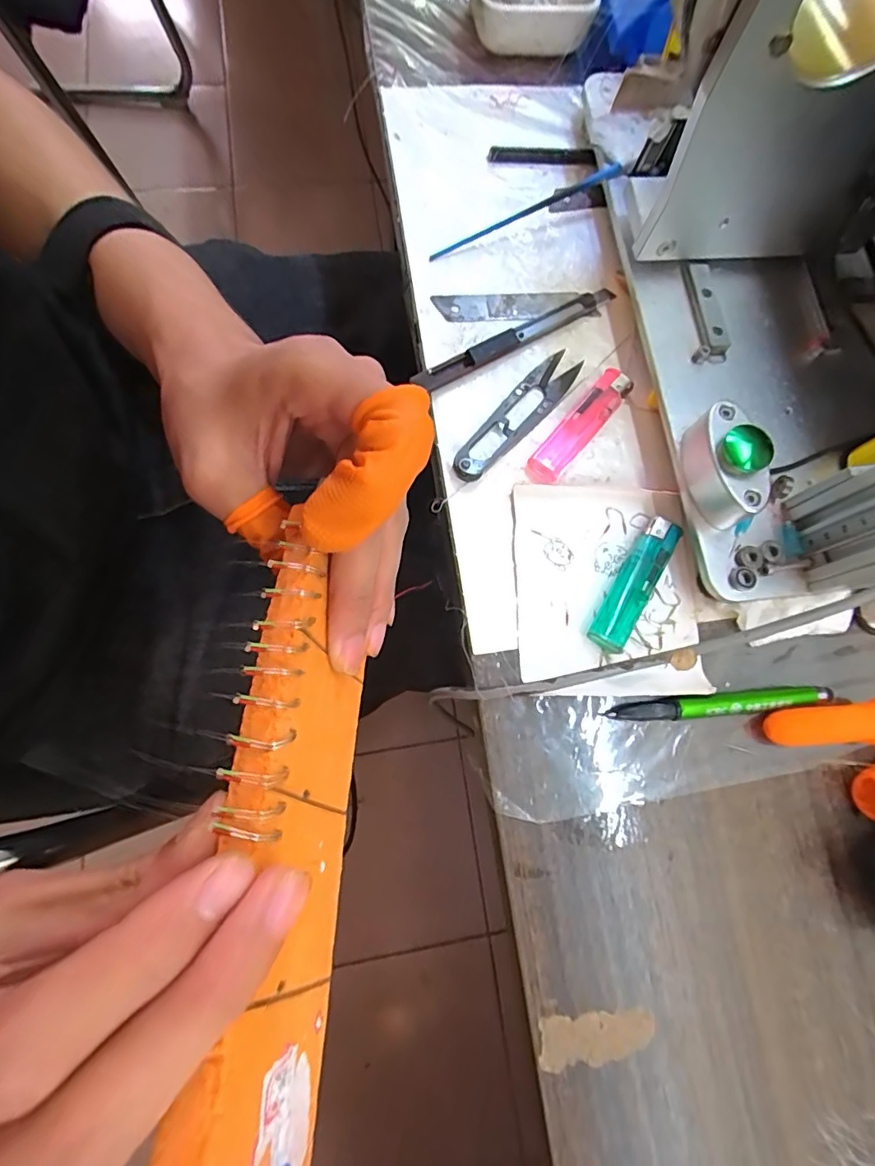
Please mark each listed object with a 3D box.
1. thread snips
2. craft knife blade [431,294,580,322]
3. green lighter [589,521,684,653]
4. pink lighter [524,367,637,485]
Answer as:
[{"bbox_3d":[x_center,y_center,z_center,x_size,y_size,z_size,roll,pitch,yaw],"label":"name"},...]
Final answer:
[{"bbox_3d":[0.045,-0.095,0.290,0.022,0.011,0.099,41,76,6],"label":"thread snips"},{"bbox_3d":[0.041,-0.163,0.311,0.083,0.006,0.020,-5,73,-5],"label":"craft knife blade"},{"bbox_3d":[0.104,0.001,0.273,0.020,0.009,0.077,32,75,3],"label":"green lighter"},{"bbox_3d":[0.078,-0.087,0.293,0.019,0.008,0.080,39,76,6],"label":"pink lighter"}]

